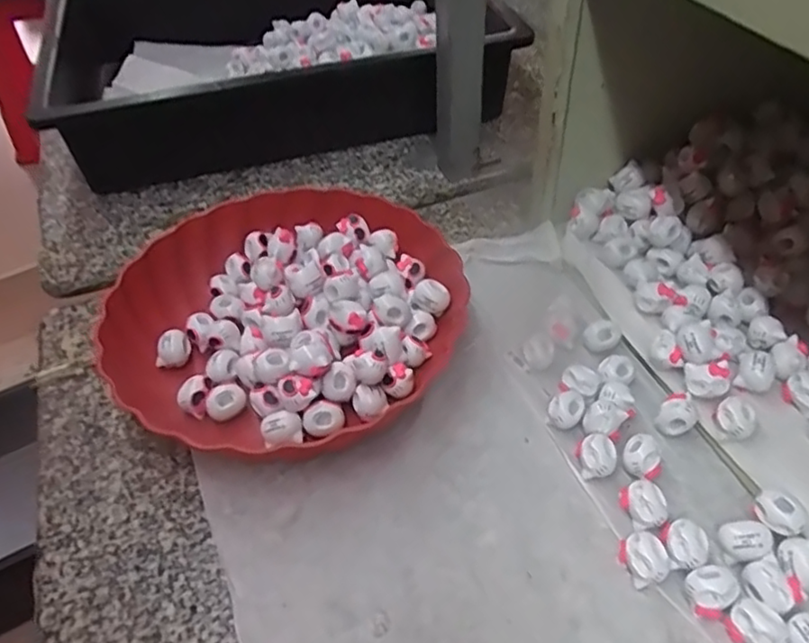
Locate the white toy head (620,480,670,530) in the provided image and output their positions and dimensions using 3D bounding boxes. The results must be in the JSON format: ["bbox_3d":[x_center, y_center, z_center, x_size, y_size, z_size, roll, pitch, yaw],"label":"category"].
[{"bbox_3d":[0.136,0.104,0.363,0.022,0.017,0.024,-2,47,2],"label":"white toy head"}]

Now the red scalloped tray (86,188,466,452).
[{"bbox_3d":[-0.082,-0.007,0.464,0.240,0.045,0.235,25,53,25],"label":"red scalloped tray"}]

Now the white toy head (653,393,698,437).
[{"bbox_3d":[0.169,0.060,0.400,0.021,0.019,0.025,25,53,25],"label":"white toy head"}]

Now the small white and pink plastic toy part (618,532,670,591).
[{"bbox_3d":[0.129,0.126,0.342,0.022,0.021,0.023,-10,47,-6],"label":"small white and pink plastic toy part"}]

